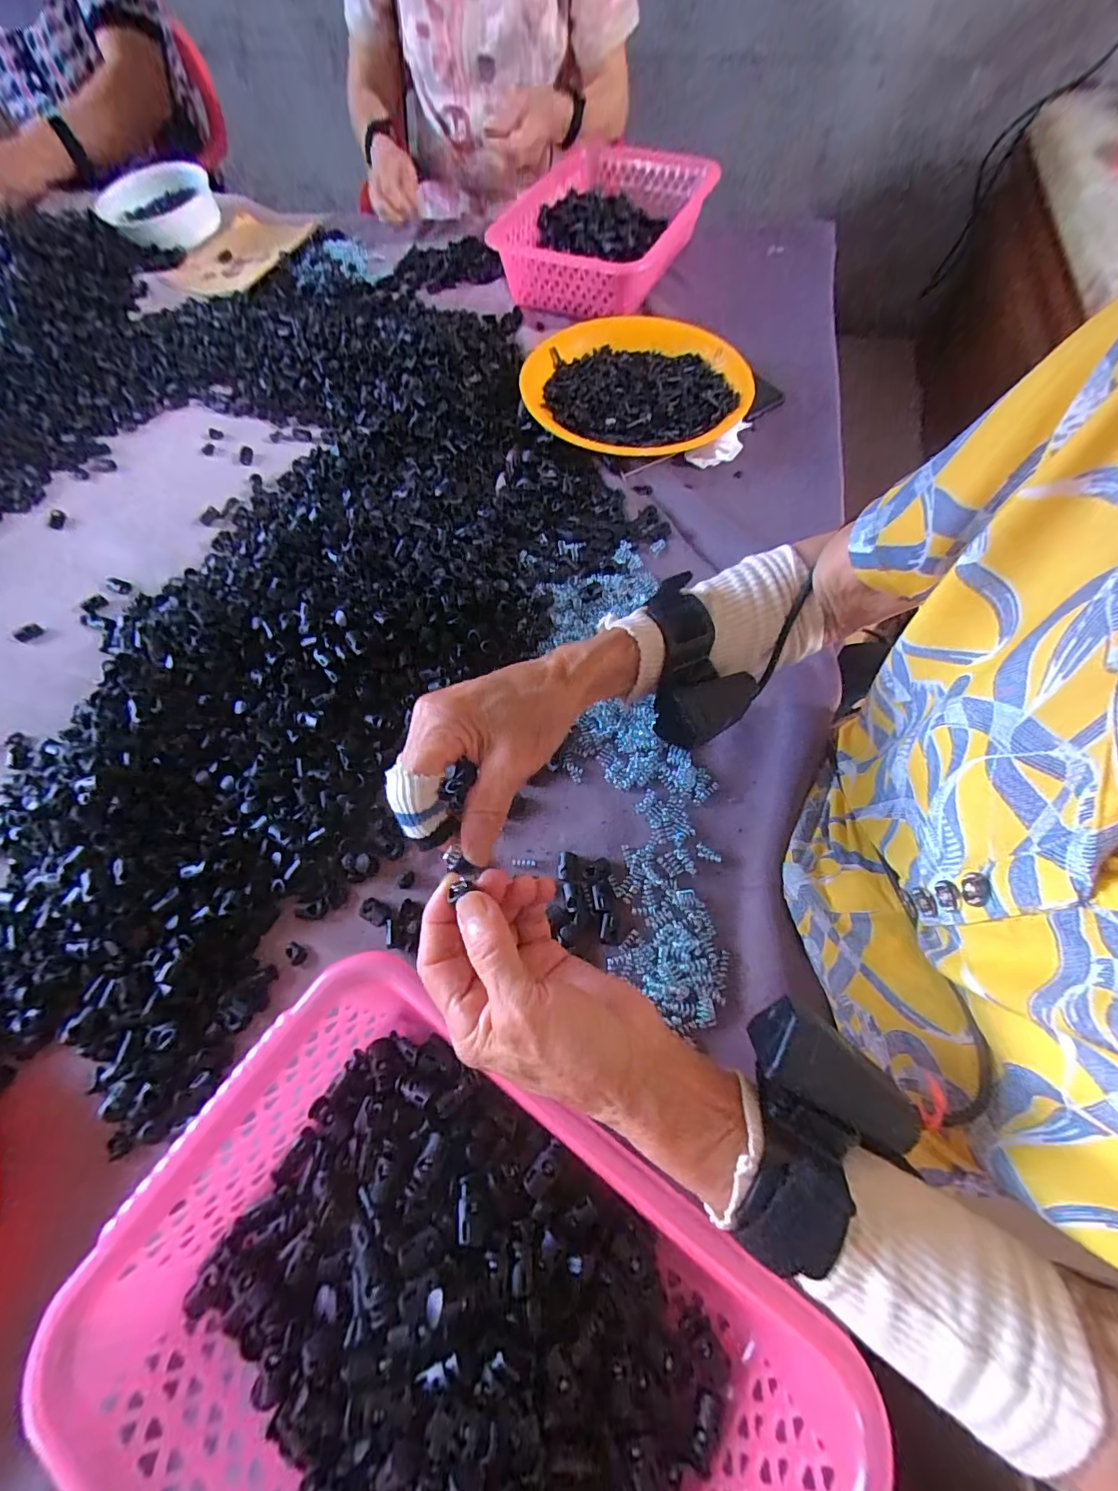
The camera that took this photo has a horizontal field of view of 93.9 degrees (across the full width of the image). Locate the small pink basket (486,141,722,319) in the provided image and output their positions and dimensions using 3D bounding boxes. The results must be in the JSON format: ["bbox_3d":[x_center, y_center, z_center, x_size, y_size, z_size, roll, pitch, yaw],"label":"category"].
[{"bbox_3d":[0.066,-0.690,0.687,0.207,0.066,0.342,26,68,14],"label":"small pink basket"}]

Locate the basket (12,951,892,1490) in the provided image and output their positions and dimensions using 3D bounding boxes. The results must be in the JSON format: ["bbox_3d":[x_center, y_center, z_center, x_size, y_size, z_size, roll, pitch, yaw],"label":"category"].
[{"bbox_3d":[-0.050,0.281,0.241,0.303,0.079,0.218,33,69,16],"label":"basket"}]

